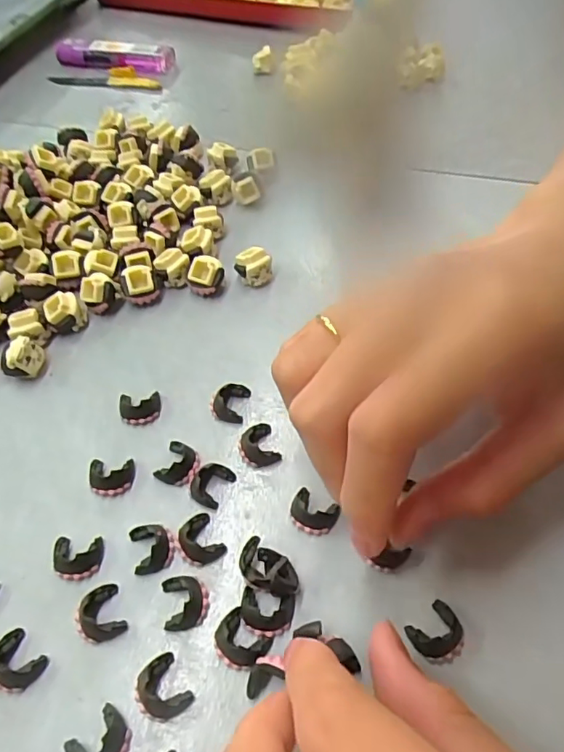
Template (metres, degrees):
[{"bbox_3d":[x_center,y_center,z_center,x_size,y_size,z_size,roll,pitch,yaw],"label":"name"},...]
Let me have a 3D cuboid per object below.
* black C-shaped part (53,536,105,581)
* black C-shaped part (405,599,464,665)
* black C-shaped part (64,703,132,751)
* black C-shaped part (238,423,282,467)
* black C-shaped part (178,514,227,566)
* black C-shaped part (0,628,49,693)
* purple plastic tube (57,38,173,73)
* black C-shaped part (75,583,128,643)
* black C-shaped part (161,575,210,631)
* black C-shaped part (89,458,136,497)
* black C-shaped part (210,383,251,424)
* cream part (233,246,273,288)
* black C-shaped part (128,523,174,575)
[{"bbox_3d":[-0.067,0.060,0.181,0.015,0.005,0.014,-3,55,1],"label":"black C-shaped part"},{"bbox_3d":[0.047,0.077,0.164,0.016,0.004,0.014,-32,61,-20],"label":"black C-shaped part"},{"bbox_3d":[-0.050,0.101,0.150,0.016,0.005,0.016,0,55,0],"label":"black C-shaped part"},{"bbox_3d":[-0.009,0.025,0.201,0.014,0.008,0.015,-21,57,-11],"label":"black C-shaped part"},{"bbox_3d":[-0.028,0.054,0.182,0.013,0.008,0.016,-29,60,-18],"label":"black C-shaped part"},{"bbox_3d":[-0.080,0.085,0.163,0.016,0.007,0.014,35,62,22],"label":"black C-shaped part"},{"bbox_3d":[-0.117,-0.221,0.378,0.084,0.014,0.018,10,56,7],"label":"purple plastic tube"},{"bbox_3d":[-0.057,0.074,0.171,0.014,0.005,0.016,-21,58,-13],"label":"black C-shaped part"},{"bbox_3d":[-0.030,0.070,0.172,0.014,0.007,0.016,-8,56,-5],"label":"black C-shaped part"},{"bbox_3d":[-0.061,0.035,0.197,0.015,0.007,0.014,-8,55,-2],"label":"black C-shaped part"},{"bbox_3d":[-0.021,0.010,0.213,0.014,0.009,0.016,10,56,10],"label":"black C-shaped part"},{"bbox_3d":[-0.013,-0.049,0.250,0.015,0.015,0.012,-12,55,-5],"label":"cream part"},{"bbox_3d":[-0.043,0.056,0.182,0.014,0.006,0.015,-13,56,-9],"label":"black C-shaped part"}]

